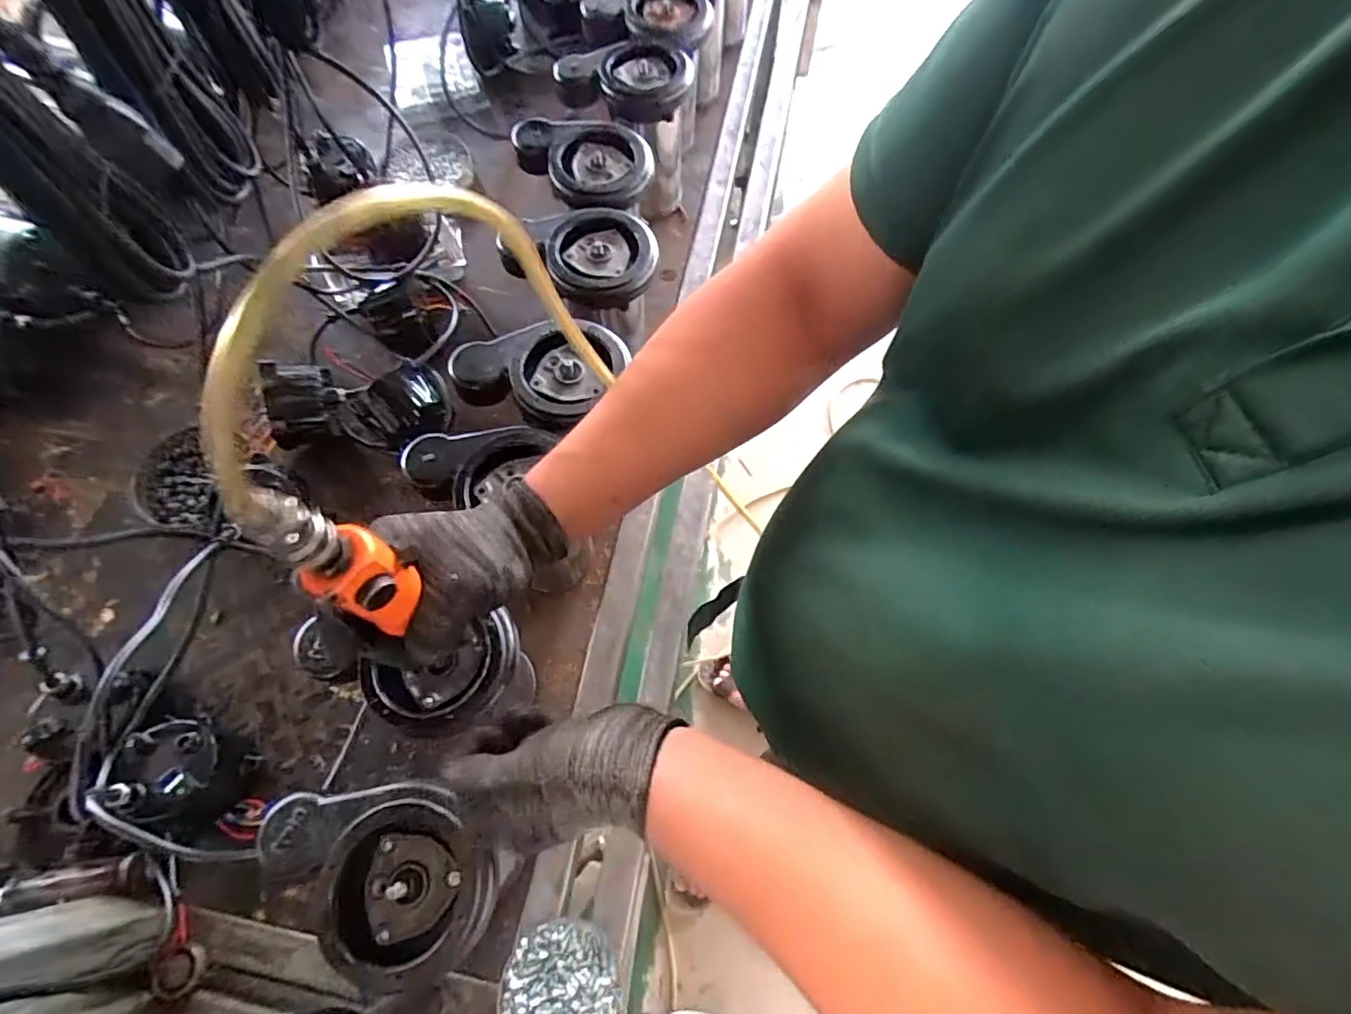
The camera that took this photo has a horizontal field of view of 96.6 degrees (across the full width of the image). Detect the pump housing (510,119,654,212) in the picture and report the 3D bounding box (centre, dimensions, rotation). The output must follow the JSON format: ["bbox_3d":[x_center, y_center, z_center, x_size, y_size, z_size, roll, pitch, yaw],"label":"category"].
[{"bbox_3d":[-0.101,-0.410,0.712,0.126,0.034,0.169,-33,72,-13],"label":"pump housing"}]

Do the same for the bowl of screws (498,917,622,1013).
[{"bbox_3d":[-0.099,0.423,0.525,0.099,0.027,0.106,0,68,0],"label":"bowl of screws"}]

